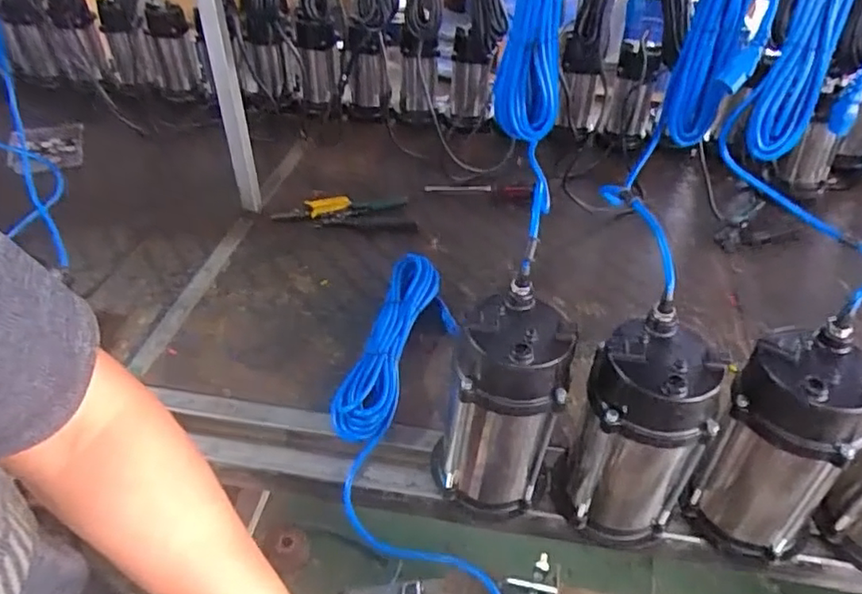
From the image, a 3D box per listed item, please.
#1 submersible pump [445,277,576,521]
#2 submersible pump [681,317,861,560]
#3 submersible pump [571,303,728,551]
[{"bbox_3d":[0.077,0.123,0.670,0.121,0.246,0.104,12,41,11],"label":"submersible pump"},{"bbox_3d":[0.369,0.164,0.650,0.101,0.252,0.120,-31,50,-33],"label":"submersible pump"},{"bbox_3d":[0.222,0.154,0.659,0.124,0.258,0.111,24,45,24],"label":"submersible pump"}]

